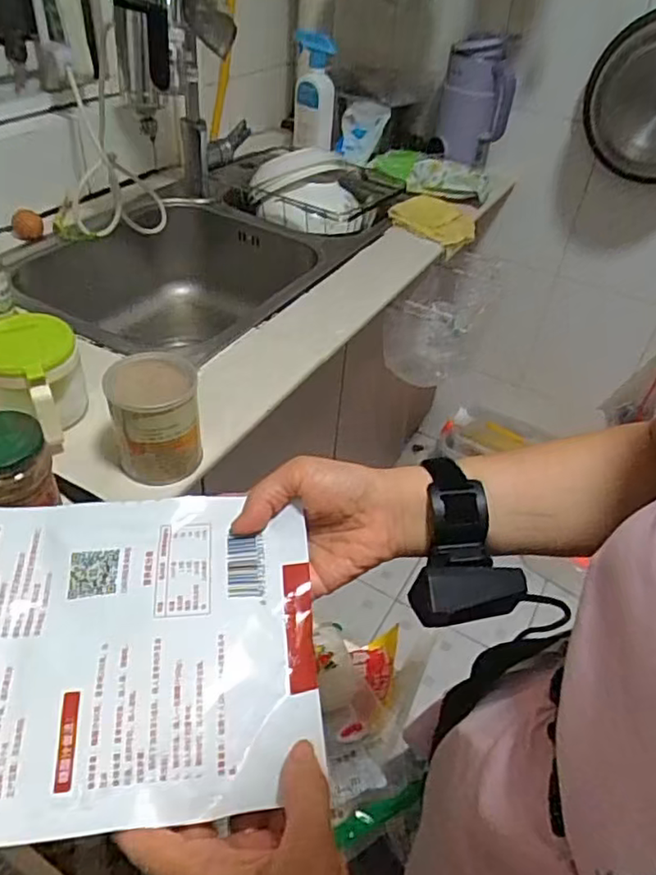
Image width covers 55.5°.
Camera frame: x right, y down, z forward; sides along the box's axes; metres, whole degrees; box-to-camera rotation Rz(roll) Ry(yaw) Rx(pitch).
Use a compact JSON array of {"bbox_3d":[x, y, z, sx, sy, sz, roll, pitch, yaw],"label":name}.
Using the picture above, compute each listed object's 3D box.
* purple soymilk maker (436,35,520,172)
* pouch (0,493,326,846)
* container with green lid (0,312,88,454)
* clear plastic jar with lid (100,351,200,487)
[{"bbox_3d":[0.305,-0.691,1.281,0.140,0.224,0.128,10,42,5],"label":"purple soymilk maker"},{"bbox_3d":[-0.130,0.111,0.338,0.243,0.012,0.174,-2,53,-8],"label":"pouch"},{"bbox_3d":[-0.301,-0.053,0.647,0.091,0.102,0.110,-18,47,-24],"label":"container with green lid"},{"bbox_3d":[-0.171,-0.021,0.620,0.082,0.106,0.081,3,42,-3],"label":"clear plastic jar with lid"}]

